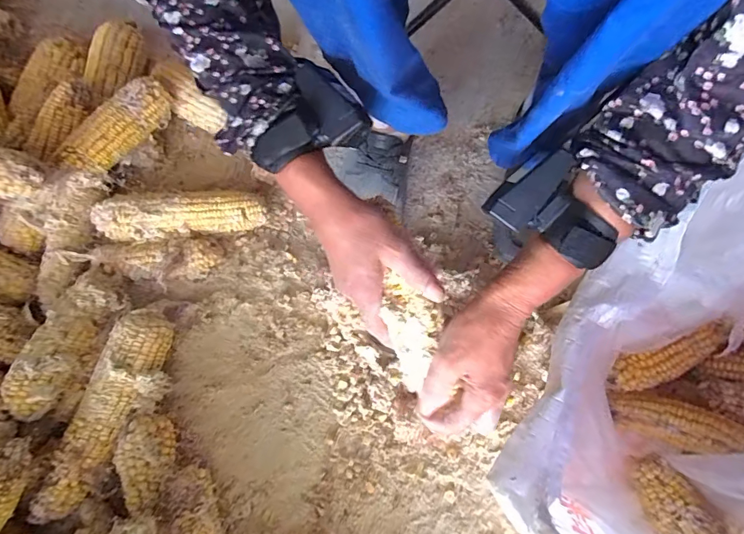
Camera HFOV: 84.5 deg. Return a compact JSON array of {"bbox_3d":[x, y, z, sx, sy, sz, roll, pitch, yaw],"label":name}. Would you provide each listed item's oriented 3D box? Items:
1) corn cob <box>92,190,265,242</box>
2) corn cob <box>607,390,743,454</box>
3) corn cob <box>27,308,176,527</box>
[{"bbox_3d":[-0.237,-0.060,0.516,0.203,0.054,0.049,-4,72,1],"label":"corn cob"},{"bbox_3d":[0.296,0.155,0.402,0.106,0.049,0.040,7,69,37],"label":"corn cob"},{"bbox_3d":[-0.277,0.157,0.443,0.065,0.058,0.217,15,73,7],"label":"corn cob"}]

